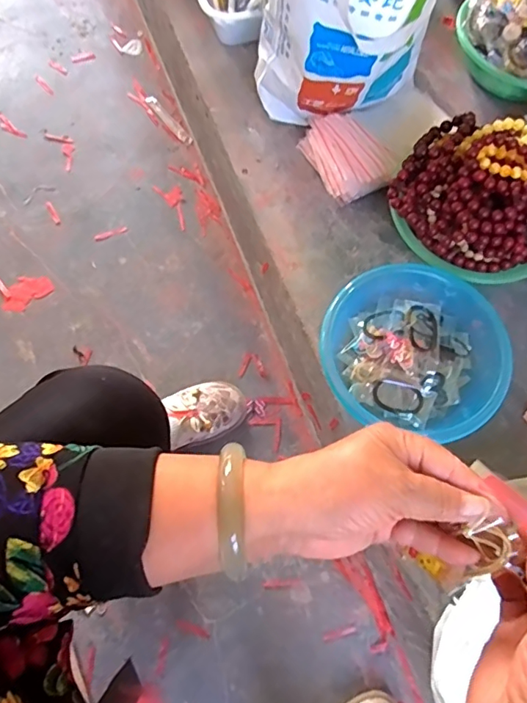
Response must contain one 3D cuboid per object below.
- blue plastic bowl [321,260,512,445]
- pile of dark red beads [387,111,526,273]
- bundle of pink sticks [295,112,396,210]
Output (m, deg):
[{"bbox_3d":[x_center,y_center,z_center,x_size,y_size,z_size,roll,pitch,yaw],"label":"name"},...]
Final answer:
[{"bbox_3d":[0.190,-0.008,0.648,0.215,0.075,0.218,1,70,-2],"label":"blue plastic bowl"},{"bbox_3d":[0.286,-0.193,0.682,0.228,0.150,0.181,39,73,11],"label":"pile of dark red beads"},{"bbox_3d":[0.122,-0.288,0.746,0.090,0.073,0.143,-22,72,-10],"label":"bundle of pink sticks"}]

